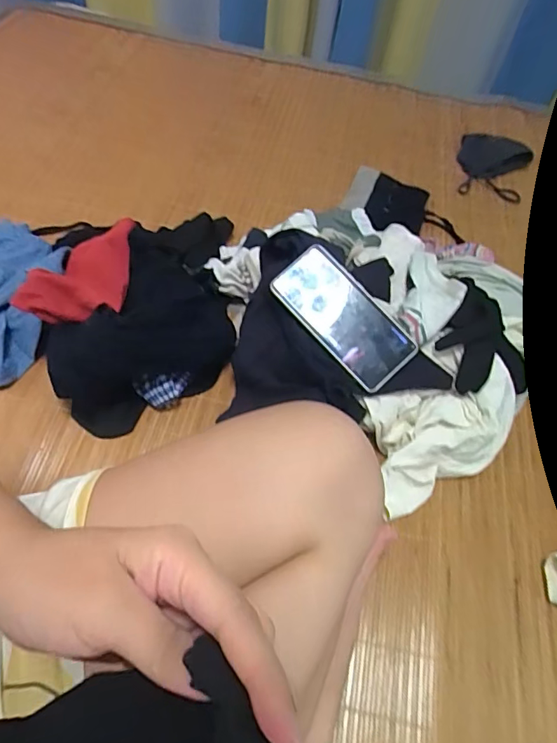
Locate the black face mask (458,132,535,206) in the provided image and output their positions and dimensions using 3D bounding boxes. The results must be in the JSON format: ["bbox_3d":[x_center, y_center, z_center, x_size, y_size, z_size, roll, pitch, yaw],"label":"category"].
[{"bbox_3d":[0.390,-0.381,0.881,0.125,0.031,0.186,23,57,10],"label":"black face mask"}]

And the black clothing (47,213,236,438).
[{"bbox_3d":[-0.130,-0.089,0.575,0.154,0.110,0.324,15,56,4],"label":"black clothing"}]

